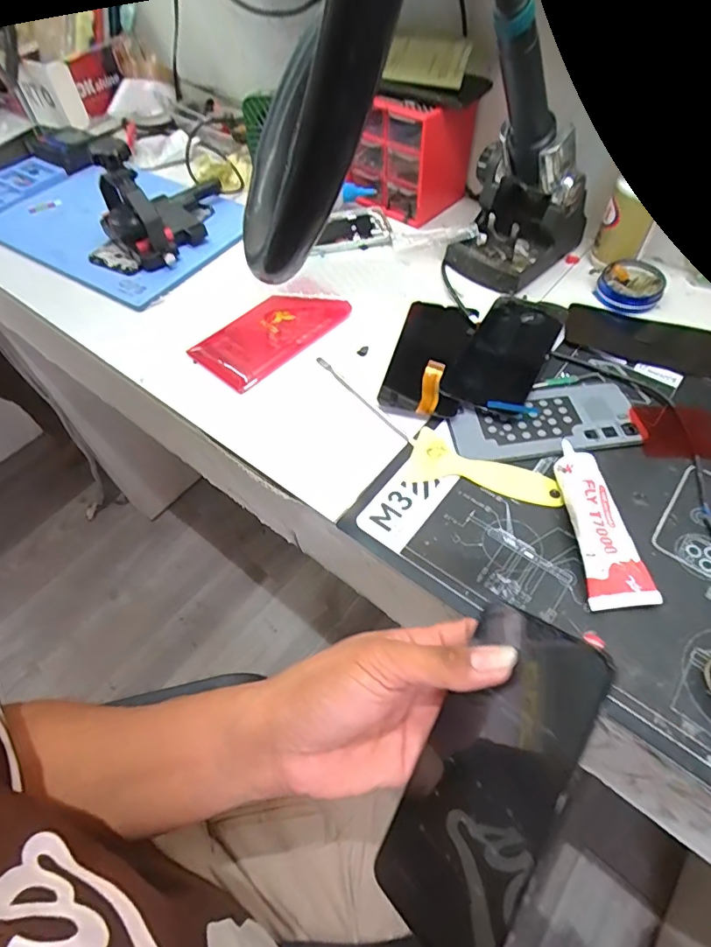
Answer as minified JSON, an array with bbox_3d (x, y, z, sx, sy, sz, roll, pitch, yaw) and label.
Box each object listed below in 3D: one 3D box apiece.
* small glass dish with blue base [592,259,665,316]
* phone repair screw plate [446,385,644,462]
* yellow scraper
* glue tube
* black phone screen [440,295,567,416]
[{"bbox_3d":[0.285,-0.195,0.509,0.060,0.022,0.059,-1,56,2],"label":"small glass dish with blue base"},{"bbox_3d":[0.160,-0.041,0.417,0.153,0.004,0.064,-9,56,-3],"label":"phone repair screw plate"},{"bbox_3d":[0.103,-0.003,0.394,0.119,0.004,0.050,14,57,12],"label":"yellow scraper"},{"bbox_3d":[0.174,0.033,0.354,0.042,0.027,0.124,-4,56,0],"label":"glue tube"},{"bbox_3d":[0.146,-0.119,0.470,0.081,0.012,0.161,20,59,16],"label":"black phone screen"}]

